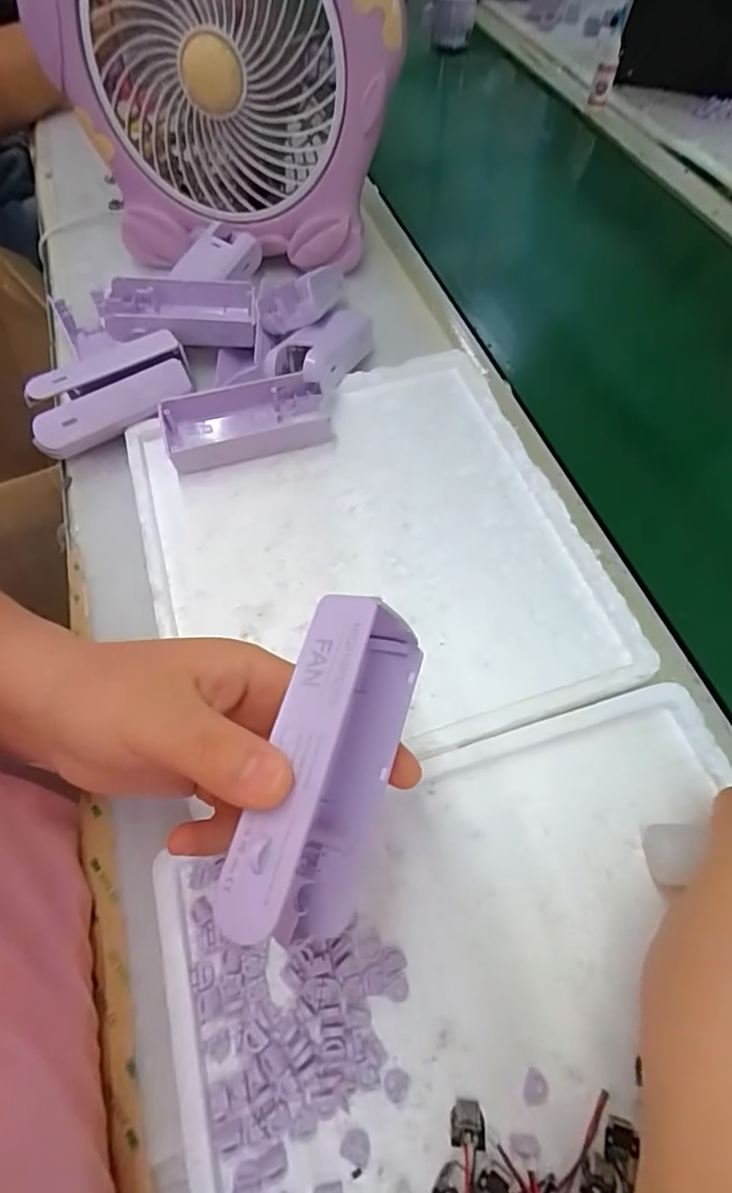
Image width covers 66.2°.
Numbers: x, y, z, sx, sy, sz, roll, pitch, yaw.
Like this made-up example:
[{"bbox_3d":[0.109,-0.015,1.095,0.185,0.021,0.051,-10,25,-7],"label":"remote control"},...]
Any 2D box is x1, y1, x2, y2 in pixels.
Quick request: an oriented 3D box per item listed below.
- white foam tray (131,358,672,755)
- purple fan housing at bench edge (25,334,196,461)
[{"bbox_3d":[-0.002,-0.030,0.345,0.243,0.027,0.269,-17,63,-9],"label":"white foam tray"},{"bbox_3d":[-0.175,-0.141,0.383,0.110,0.025,0.059,-29,65,-15],"label":"purple fan housing at bench edge"}]

